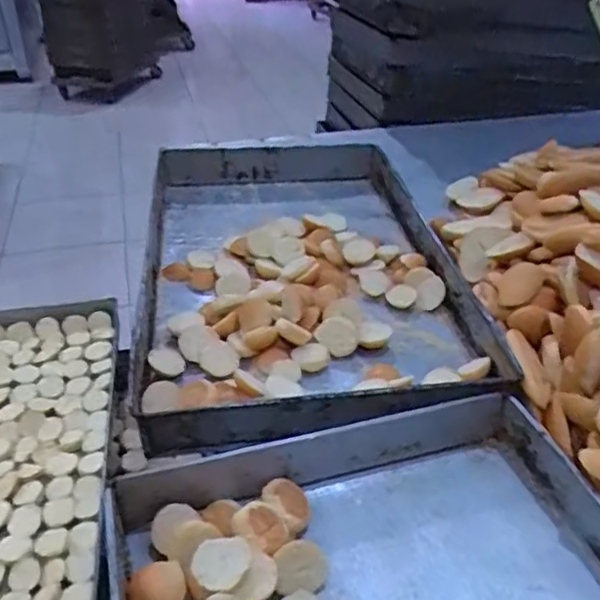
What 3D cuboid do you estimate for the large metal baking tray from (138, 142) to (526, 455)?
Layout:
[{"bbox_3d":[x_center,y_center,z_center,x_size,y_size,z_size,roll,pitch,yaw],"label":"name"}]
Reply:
[{"bbox_3d":[-0.006,-0.049,0.825,0.361,0.082,0.608,-5,34,-6],"label":"large metal baking tray"}]

